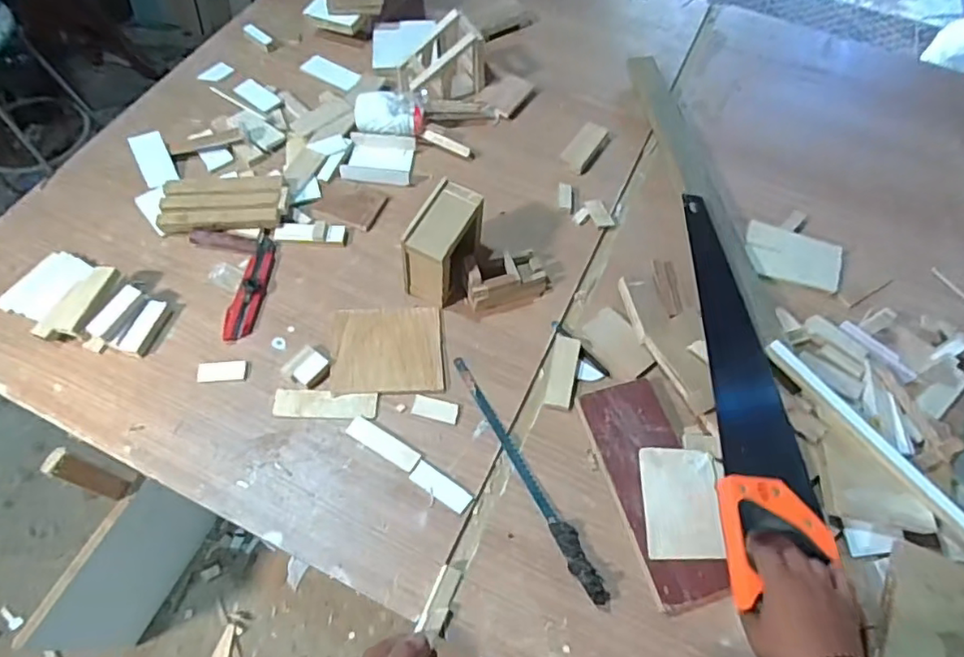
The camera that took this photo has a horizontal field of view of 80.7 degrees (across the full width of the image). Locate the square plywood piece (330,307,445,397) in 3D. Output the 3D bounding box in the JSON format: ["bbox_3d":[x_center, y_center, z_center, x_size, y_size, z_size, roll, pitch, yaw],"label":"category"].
[{"bbox_3d":[-0.117,0.025,0.707,0.133,0.006,0.117,-3,60,-5],"label":"square plywood piece"}]

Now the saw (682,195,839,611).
[{"bbox_3d":[0.305,0.046,0.661,0.111,0.032,0.487,3,60,-1],"label":"saw"}]

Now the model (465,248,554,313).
[{"bbox_3d":[0.034,-0.069,0.737,0.118,0.057,0.059,-17,62,-12],"label":"model"}]

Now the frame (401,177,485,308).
[{"bbox_3d":[-0.049,-0.103,0.714,0.069,0.119,0.109,20,61,9],"label":"frame"}]

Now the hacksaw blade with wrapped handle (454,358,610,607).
[{"bbox_3d":[0.049,0.158,0.641,0.025,0.015,0.309,-24,64,-16],"label":"hacksaw blade with wrapped handle"}]

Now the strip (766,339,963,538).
[{"bbox_3d":[0.448,0.145,0.608,0.017,0.017,0.348,-32,67,-17],"label":"strip"}]

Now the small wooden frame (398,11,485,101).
[{"bbox_3d":[-0.073,-0.428,0.913,0.139,0.098,0.097,-29,65,-18],"label":"small wooden frame"}]

